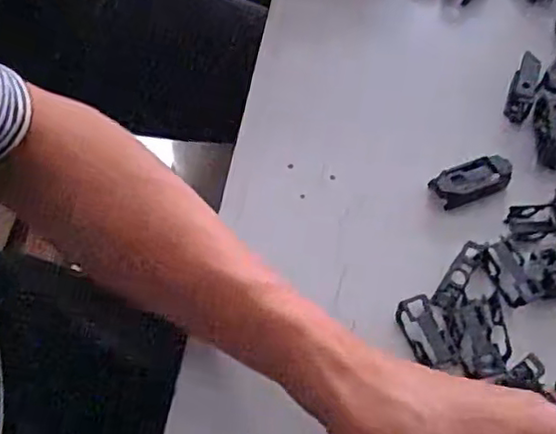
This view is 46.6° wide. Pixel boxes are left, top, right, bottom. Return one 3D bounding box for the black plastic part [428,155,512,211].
[{"bbox_3d":[0.118,-0.021,0.393,0.046,0.014,0.023,-24,63,-15],"label":"black plastic part"}]

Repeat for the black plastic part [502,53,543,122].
[{"bbox_3d":[0.163,-0.086,0.426,0.017,0.022,0.040,23,61,11],"label":"black plastic part"}]

